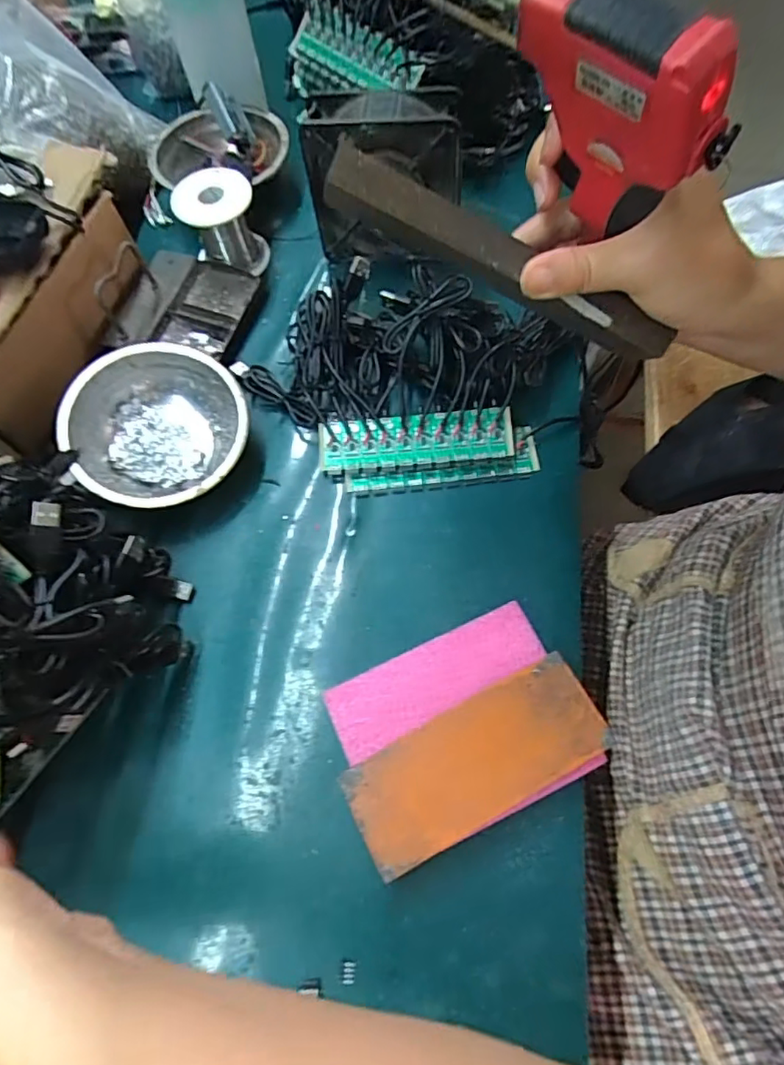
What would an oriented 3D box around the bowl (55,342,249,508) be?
[{"bbox_3d":[-0.170,-0.073,0.432,0.125,0.055,0.118,-1,66,3],"label":"bowl"}]

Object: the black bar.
[{"bbox_3d":[0.058,-0.131,0.285,0.187,0.019,0.020,21,65,-14],"label":"black bar"}]

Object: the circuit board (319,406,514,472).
[{"bbox_3d":[0.016,-0.069,0.434,0.141,0.005,0.040,-4,82,6],"label":"circuit board"}]

